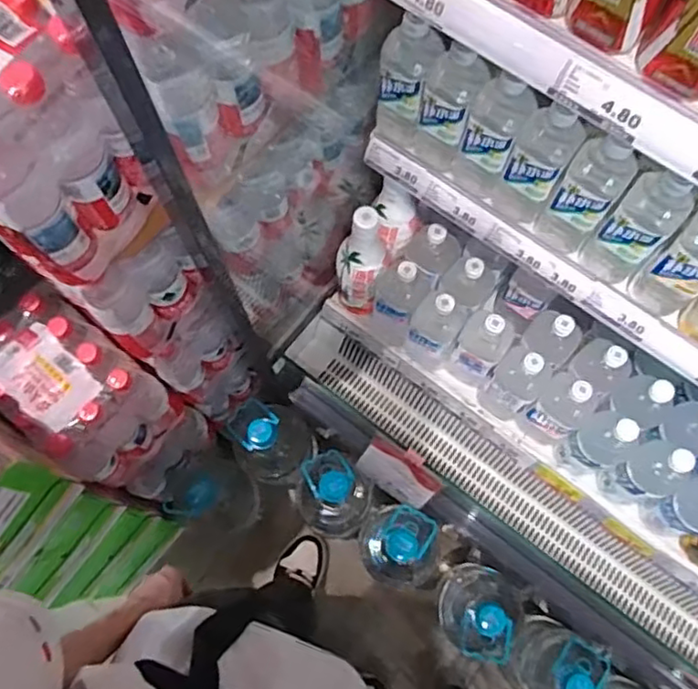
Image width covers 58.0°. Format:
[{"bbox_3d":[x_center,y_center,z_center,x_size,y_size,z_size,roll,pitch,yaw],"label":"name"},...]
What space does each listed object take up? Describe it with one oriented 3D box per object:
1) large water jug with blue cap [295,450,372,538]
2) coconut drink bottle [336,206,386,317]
[{"bbox_3d":[-0.038,0.320,1.314,0.154,0.290,0.145,0,72,0],"label":"large water jug with blue cap"},{"bbox_3d":[0.018,-0.127,1.055,0.075,0.280,0.064,5,72,2],"label":"coconut drink bottle"}]

